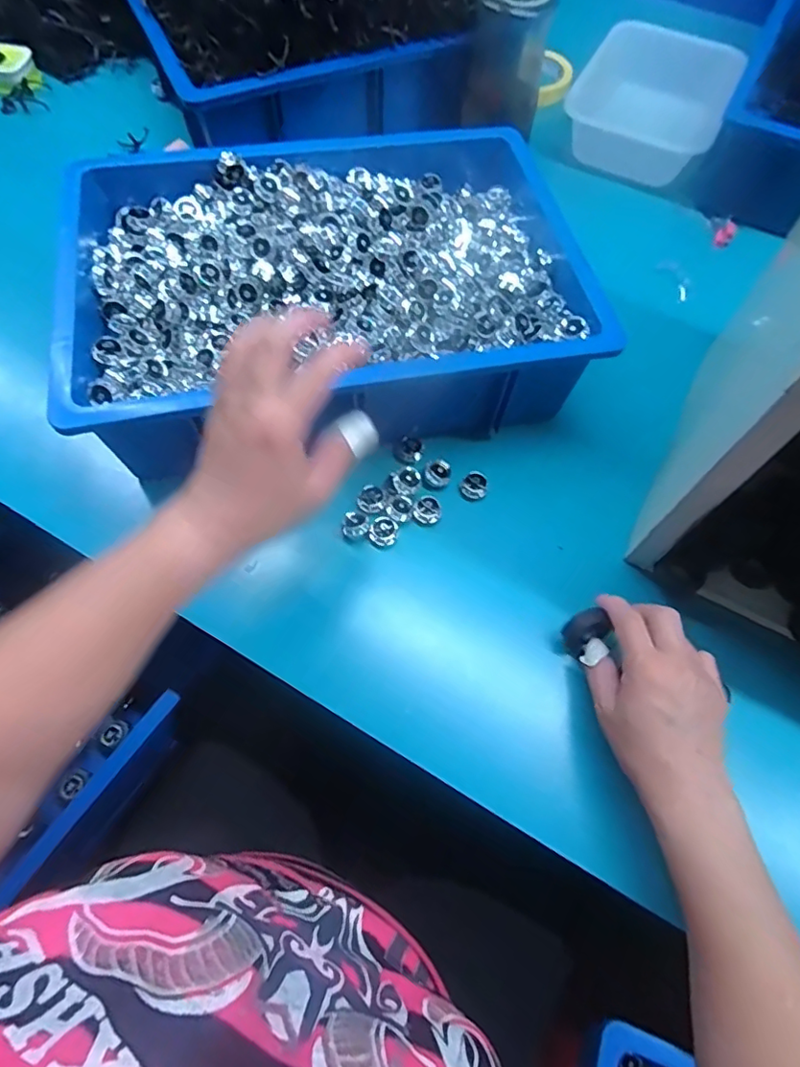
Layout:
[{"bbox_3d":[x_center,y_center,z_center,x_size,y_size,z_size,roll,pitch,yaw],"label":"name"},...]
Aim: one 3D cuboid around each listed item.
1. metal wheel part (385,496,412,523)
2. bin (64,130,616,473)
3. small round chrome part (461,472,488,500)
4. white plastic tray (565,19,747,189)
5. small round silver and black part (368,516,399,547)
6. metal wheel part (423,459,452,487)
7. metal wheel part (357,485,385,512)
[{"bbox_3d":[0.000,-0.022,0.470,0.019,0.008,0.025,33,69,13],"label":"metal wheel part"},{"bbox_3d":[-0.056,-0.226,0.506,0.444,0.100,0.341,-12,66,-7],"label":"bin"},{"bbox_3d":[0.067,-0.043,0.488,0.022,0.010,0.022,0,66,-1],"label":"small round chrome part"},{"bbox_3d":[0.348,-0.599,0.758,0.189,0.058,0.279,26,68,10],"label":"white plastic tray"},{"bbox_3d":[-0.013,-0.002,0.466,0.022,0.011,0.025,25,68,10],"label":"small round silver and black part"},{"bbox_3d":[0.034,-0.054,0.488,0.024,0.015,0.019,9,66,3],"label":"metal wheel part"},{"bbox_3d":[-0.026,-0.030,0.472,0.022,0.006,0.023,-5,66,-4],"label":"metal wheel part"}]

